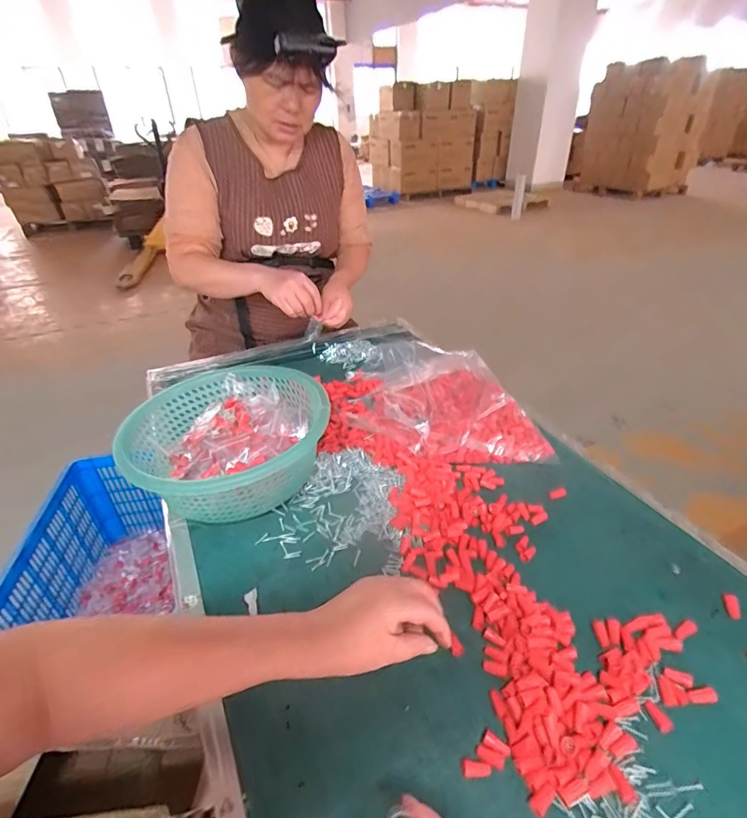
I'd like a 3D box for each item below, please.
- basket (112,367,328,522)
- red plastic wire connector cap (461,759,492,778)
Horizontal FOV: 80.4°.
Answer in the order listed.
[{"bbox_3d":[-0.201,0.049,0.621,0.259,0.116,0.273,-13,36,-18],"label":"basket"},{"bbox_3d":[0.083,0.289,0.355,0.023,0.009,0.011,-3,34,-3],"label":"red plastic wire connector cap"}]

